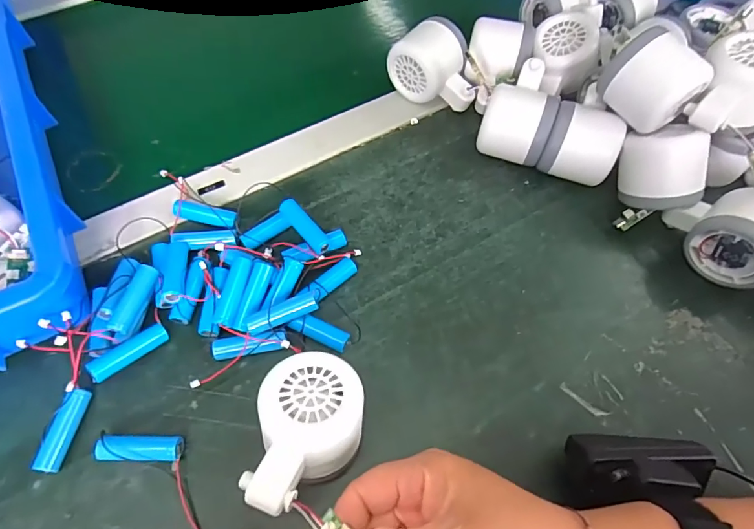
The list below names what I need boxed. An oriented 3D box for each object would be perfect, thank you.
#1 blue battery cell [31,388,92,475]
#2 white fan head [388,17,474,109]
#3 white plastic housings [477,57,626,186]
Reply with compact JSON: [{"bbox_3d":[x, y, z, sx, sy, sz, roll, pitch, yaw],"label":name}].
[{"bbox_3d":[-0.197,0.103,0.285,0.011,0.018,0.049,7,62,2],"label":"blue battery cell"},{"bbox_3d":[0.057,-0.179,0.420,0.079,0.061,0.050,34,66,15],"label":"white fan head"},{"bbox_3d":[0.148,-0.114,0.386,0.111,0.062,0.073,22,64,10],"label":"white plastic housings"}]

